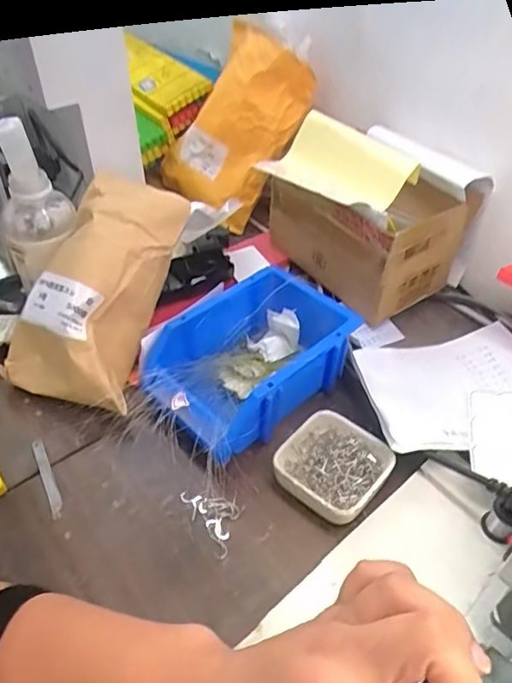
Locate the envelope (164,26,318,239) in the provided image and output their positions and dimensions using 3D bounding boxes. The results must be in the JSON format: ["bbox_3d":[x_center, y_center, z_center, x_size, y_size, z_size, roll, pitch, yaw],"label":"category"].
[{"bbox_3d":[-0.034,-0.270,0.722,0.174,0.259,0.093,44,30,6],"label":"envelope"}]

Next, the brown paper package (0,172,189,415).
[{"bbox_3d":[-0.147,-0.049,0.522,0.131,0.082,0.224,18,80,20],"label":"brown paper package"}]

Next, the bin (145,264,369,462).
[{"bbox_3d":[-0.006,0.017,0.513,0.128,0.071,0.190,35,53,30],"label":"bin"}]

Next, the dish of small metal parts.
[{"bbox_3d":[0.065,0.104,0.456,0.081,0.027,0.086,32,52,28],"label":"dish of small metal parts"}]

